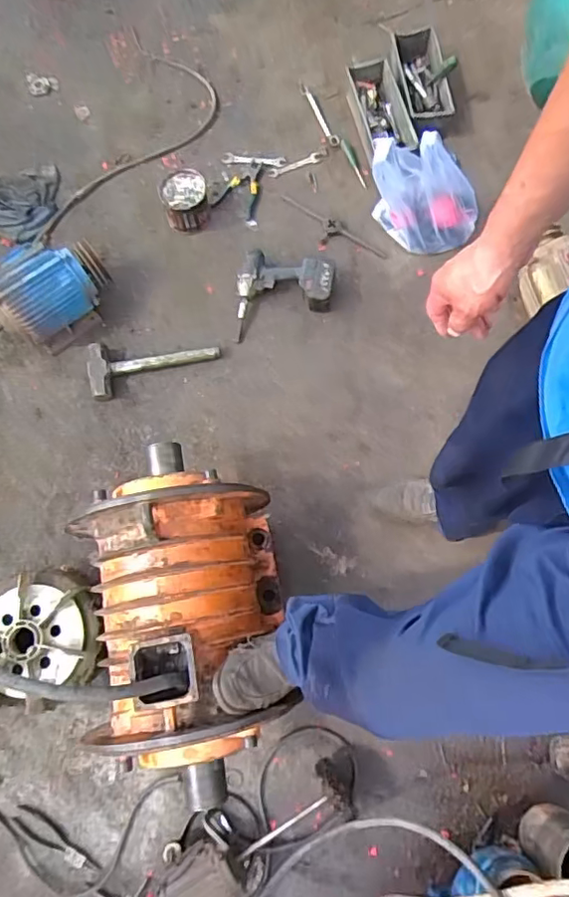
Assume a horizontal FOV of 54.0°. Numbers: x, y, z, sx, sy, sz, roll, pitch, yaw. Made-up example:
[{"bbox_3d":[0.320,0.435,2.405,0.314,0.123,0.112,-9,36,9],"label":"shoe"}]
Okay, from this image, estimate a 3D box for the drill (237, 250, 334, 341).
[{"bbox_3d":[-0.002,-0.395,1.421,0.240,0.096,0.234,4,77,0],"label":"drill"}]

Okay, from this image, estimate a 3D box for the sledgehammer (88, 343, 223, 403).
[{"bbox_3d":[-0.331,-0.229,1.406,0.330,0.040,0.148,-15,77,-4],"label":"sledgehammer"}]

